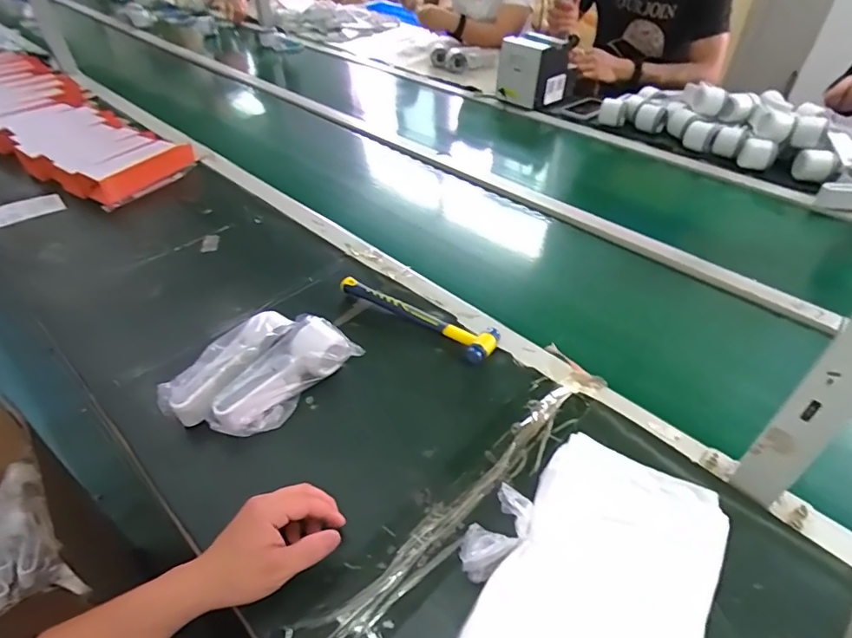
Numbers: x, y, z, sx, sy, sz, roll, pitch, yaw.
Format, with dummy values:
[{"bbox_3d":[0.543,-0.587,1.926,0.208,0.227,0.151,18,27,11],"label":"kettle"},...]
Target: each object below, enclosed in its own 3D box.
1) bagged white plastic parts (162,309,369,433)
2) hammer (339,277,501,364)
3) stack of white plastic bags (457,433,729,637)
[{"bbox_3d":[-0.197,0.066,0.596,0.111,0.068,0.201,33,53,30],"label":"bagged white plastic parts"},{"bbox_3d":[-0.010,-0.011,0.693,0.241,0.023,0.060,28,50,27],"label":"hammer"},{"bbox_3d":[0.127,0.226,0.410,0.196,0.064,0.245,17,46,18],"label":"stack of white plastic bags"}]

